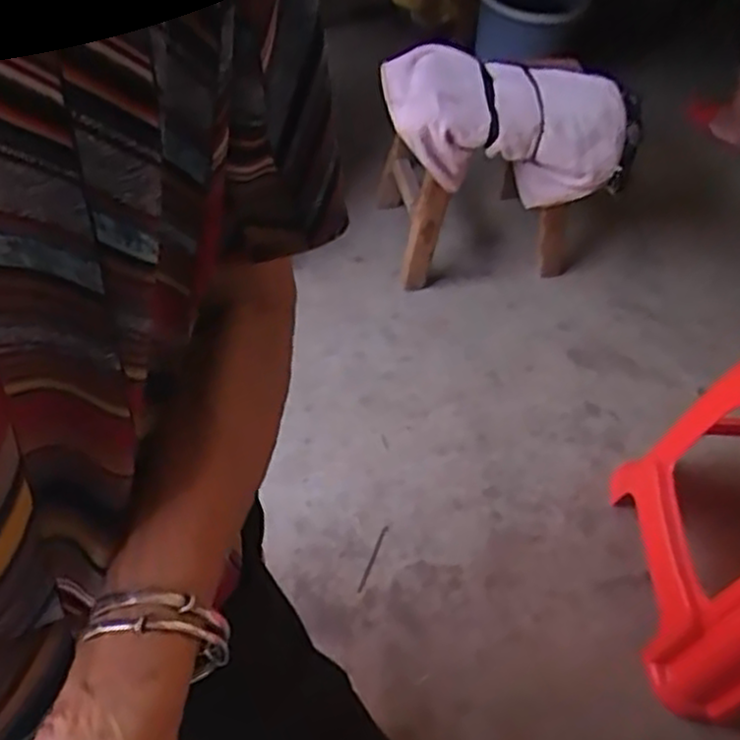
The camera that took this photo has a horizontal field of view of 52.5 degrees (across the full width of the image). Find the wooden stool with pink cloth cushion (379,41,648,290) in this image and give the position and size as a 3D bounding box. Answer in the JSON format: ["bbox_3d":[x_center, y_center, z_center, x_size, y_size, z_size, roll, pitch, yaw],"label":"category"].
[{"bbox_3d":[0.257,-0.362,1.396,0.379,0.365,0.266,-5,54,-10],"label":"wooden stool with pink cloth cushion"}]

